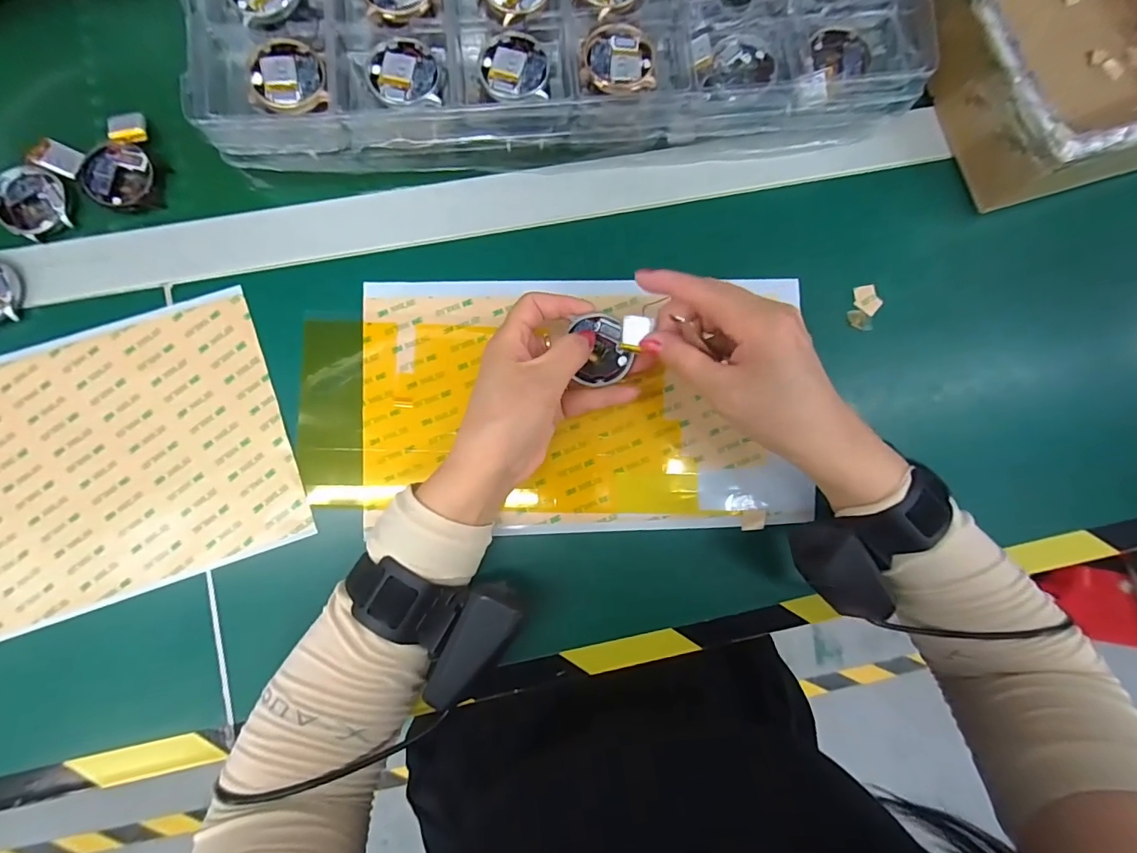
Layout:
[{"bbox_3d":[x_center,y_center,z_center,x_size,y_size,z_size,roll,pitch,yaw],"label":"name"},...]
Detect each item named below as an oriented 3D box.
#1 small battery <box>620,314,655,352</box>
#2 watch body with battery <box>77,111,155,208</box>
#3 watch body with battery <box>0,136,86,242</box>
[{"bbox_3d":[0.039,-0.054,0.281,0.017,0.004,0.020,11,105,14],"label":"small battery"},{"bbox_3d":[-0.295,-0.175,0.321,0.038,0.018,0.062,26,84,-1],"label":"watch body with battery"},{"bbox_3d":[-0.345,-0.155,0.317,0.042,0.013,0.064,6,85,-3],"label":"watch body with battery"}]

